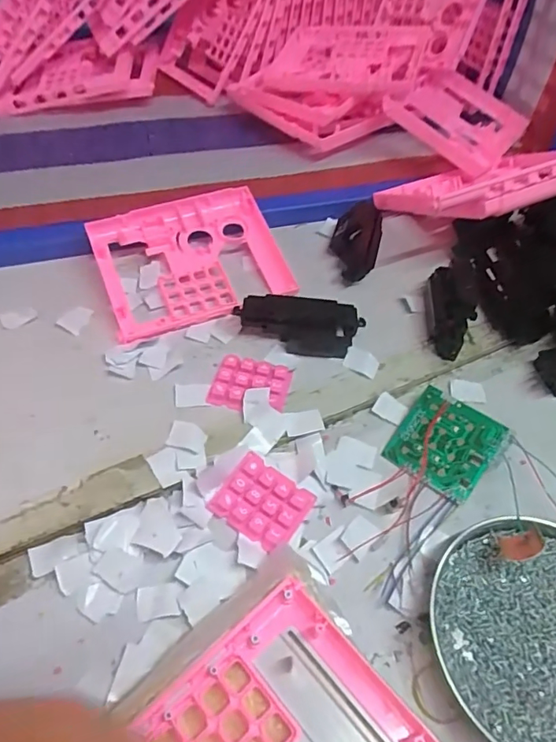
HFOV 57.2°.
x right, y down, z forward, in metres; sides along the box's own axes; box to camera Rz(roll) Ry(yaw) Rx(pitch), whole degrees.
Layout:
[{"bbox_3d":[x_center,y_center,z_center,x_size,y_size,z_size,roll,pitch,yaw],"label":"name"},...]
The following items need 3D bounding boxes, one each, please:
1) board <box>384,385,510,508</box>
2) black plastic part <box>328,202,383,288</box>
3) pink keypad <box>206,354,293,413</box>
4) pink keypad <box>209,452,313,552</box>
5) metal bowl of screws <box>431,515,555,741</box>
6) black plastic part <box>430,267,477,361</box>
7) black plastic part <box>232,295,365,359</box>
[{"bbox_3d":[0.128,0.055,0.386,0.071,0.015,0.070,34,60,21],"label":"board"},{"bbox_3d":[0.079,-0.137,0.514,0.047,0.035,0.109,12,53,6],"label":"black plastic part"},{"bbox_3d":[-0.021,0.011,0.404,0.058,0.008,0.047,12,53,6],"label":"pink keypad"},{"bbox_3d":[-0.011,0.088,0.348,0.060,0.006,0.047,31,57,18],"label":"pink keypad"},{"bbox_3d":[0.162,0.158,0.305,0.128,0.025,0.133,2,53,-2],"label":"metal bowl of screws"},{"bbox_3d":[0.156,-0.053,0.456,0.034,0.033,0.100,8,53,3],"label":"black plastic part"},{"bbox_3d":[0.017,-0.038,0.429,0.102,0.032,0.037,5,53,0],"label":"black plastic part"}]

